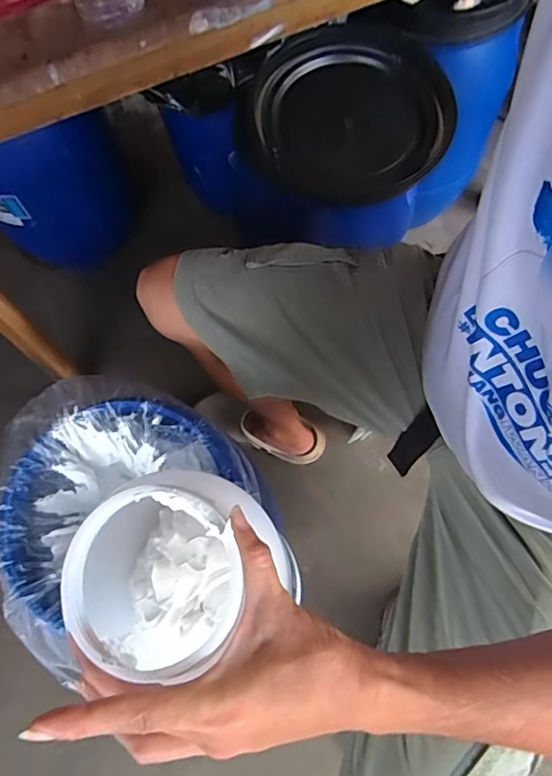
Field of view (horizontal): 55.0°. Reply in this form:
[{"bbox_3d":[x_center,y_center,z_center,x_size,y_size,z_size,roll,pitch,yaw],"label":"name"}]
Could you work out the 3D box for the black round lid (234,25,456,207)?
[{"bbox_3d":[0.093,-0.389,0.740,0.289,0.041,0.272,-1,68,4],"label":"black round lid"}]

